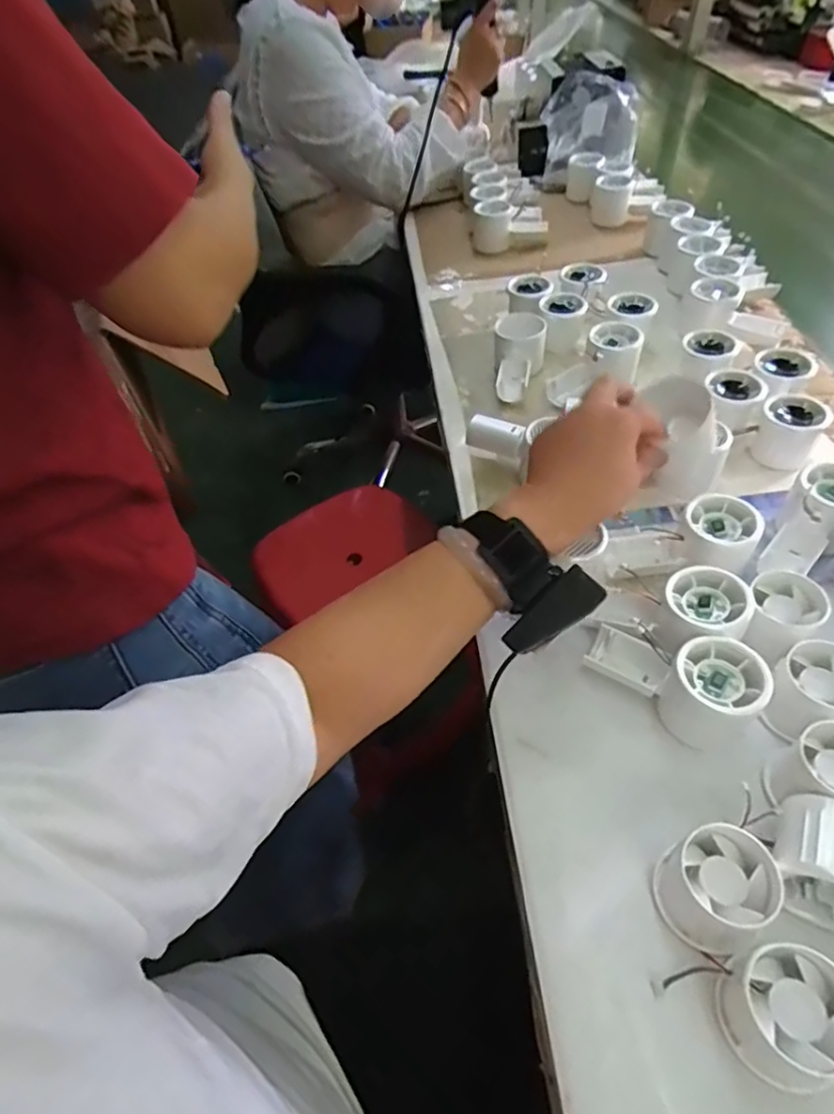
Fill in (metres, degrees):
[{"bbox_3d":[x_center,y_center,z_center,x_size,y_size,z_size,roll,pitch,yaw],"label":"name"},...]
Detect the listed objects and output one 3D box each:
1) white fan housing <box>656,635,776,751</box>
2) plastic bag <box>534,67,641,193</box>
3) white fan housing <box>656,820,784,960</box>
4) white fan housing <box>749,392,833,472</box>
[{"bbox_3d":[0.198,0.091,0.402,0.054,0.054,0.055,-3,50,3],"label":"white fan housing"},{"bbox_3d":[0.294,-0.712,1.022,0.151,0.158,0.107,25,57,24],"label":"plastic bag"},{"bbox_3d":[0.168,0.189,0.340,0.055,0.053,0.052,-3,50,3],"label":"white fan housing"},{"bbox_3d":[0.354,-0.119,0.572,0.056,0.047,0.059,35,61,29],"label":"white fan housing"}]

